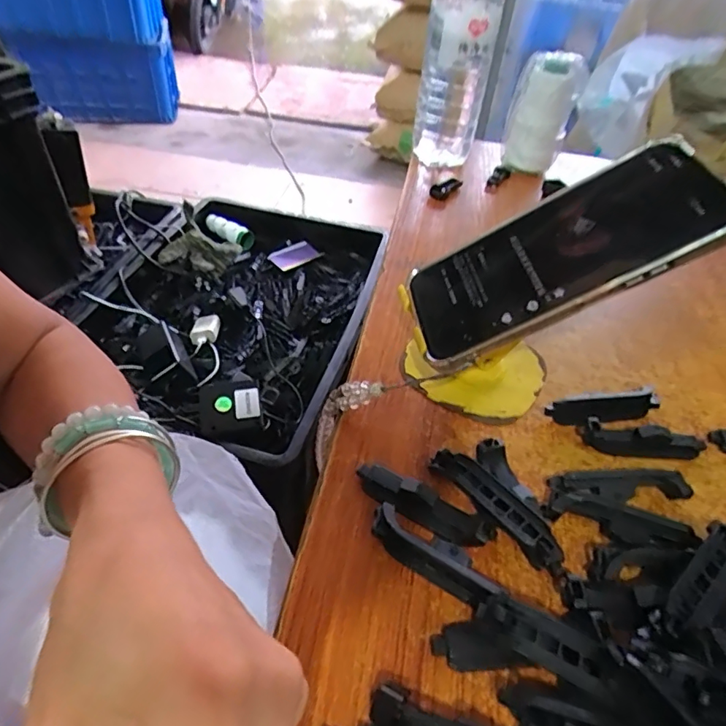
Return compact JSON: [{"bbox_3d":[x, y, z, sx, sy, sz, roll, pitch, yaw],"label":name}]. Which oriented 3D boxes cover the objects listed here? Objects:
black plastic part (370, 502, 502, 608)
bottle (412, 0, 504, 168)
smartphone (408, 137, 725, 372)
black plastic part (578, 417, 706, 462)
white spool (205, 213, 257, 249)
[{"bbox_3d":[0.033,0.091,0.243,0.065,0.020,0.018,32,49,24],"label":"black plastic part"},{"bbox_3d":[0.096,-0.310,0.525,0.069,0.191,0.072,14,44,7],"label":"bottle"},{"bbox_3d":[0.106,-0.059,0.282,0.167,0.015,0.079,-27,43,15],"label":"smartphone"},{"bbox_3d":[0.171,0.048,0.306,0.076,0.017,0.015,7,44,0],"label":"black plastic part"},{"bbox_3d":[-0.273,-0.267,1.042,0.124,0.036,0.046,32,49,24],"label":"white spool"}]

